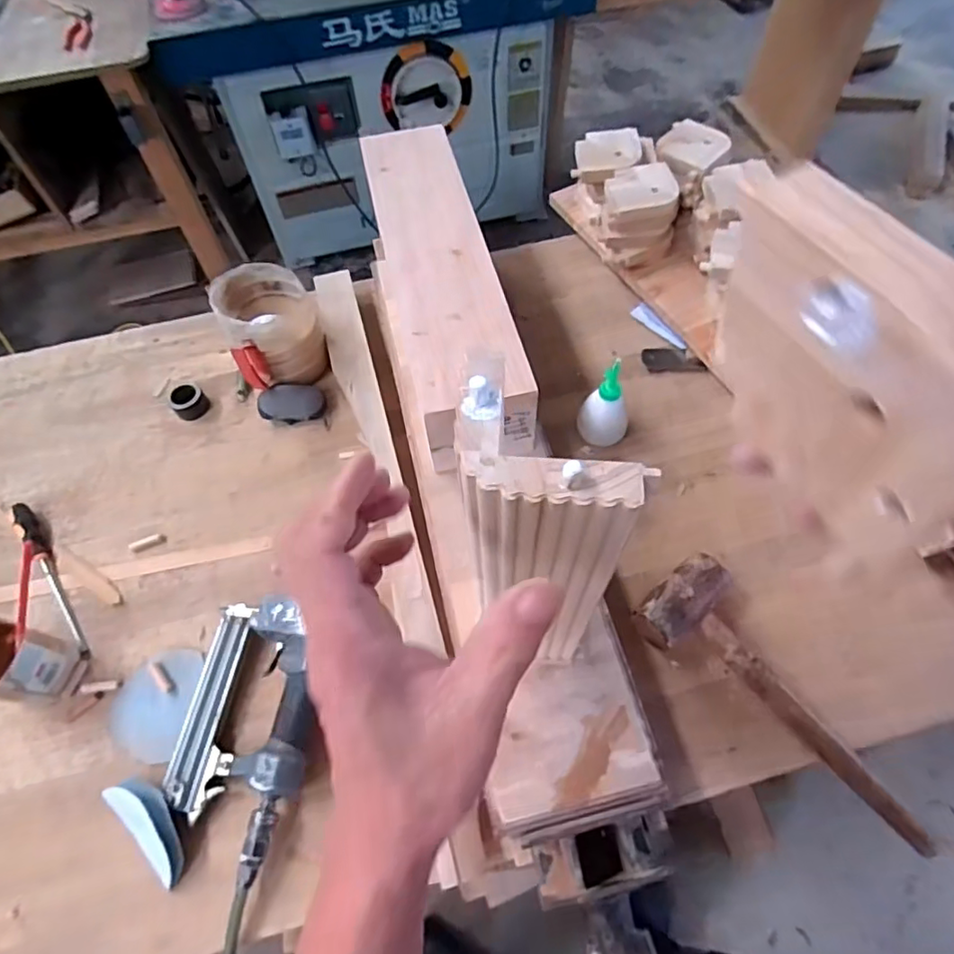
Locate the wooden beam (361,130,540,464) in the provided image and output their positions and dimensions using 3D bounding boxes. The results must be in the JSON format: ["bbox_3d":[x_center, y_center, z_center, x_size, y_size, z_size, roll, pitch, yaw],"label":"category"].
[{"bbox_3d":[-0.047,-0.249,0.755,0.126,0.111,0.493,-12,61,-5],"label":"wooden beam"}]

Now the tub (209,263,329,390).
[{"bbox_3d":[-0.278,-0.200,0.818,0.118,0.124,0.136,-23,63,-11],"label":"tub"}]

